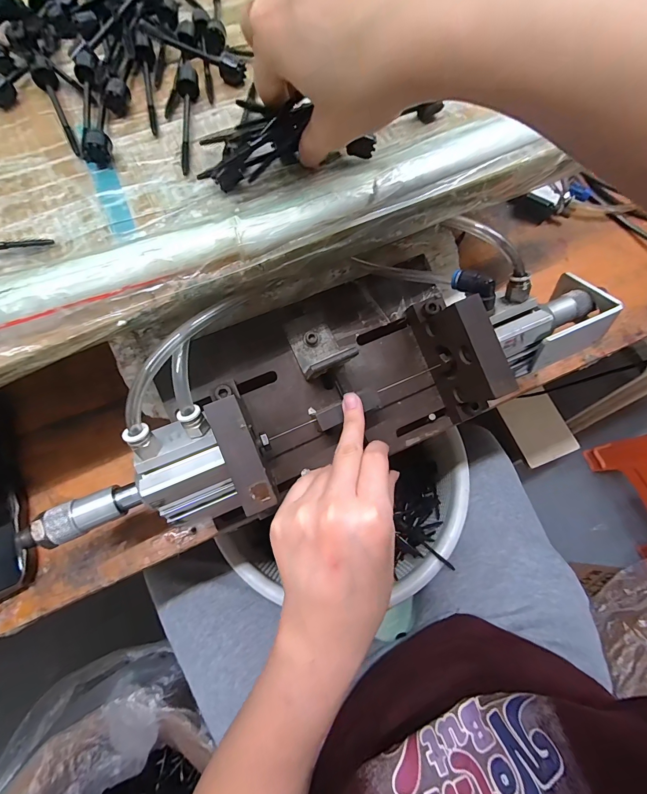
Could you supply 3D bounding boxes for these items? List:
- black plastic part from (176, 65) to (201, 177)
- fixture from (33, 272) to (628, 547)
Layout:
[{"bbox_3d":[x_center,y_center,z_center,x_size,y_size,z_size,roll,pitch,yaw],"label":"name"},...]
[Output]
[{"bbox_3d":[-0.093,-0.195,0.242,0.014,0.015,0.091,-6,69,-4],"label":"black plastic part"},{"bbox_3d":[0.012,-0.017,0.261,0.423,0.099,0.128,-22,71,-14],"label":"fixture"}]

